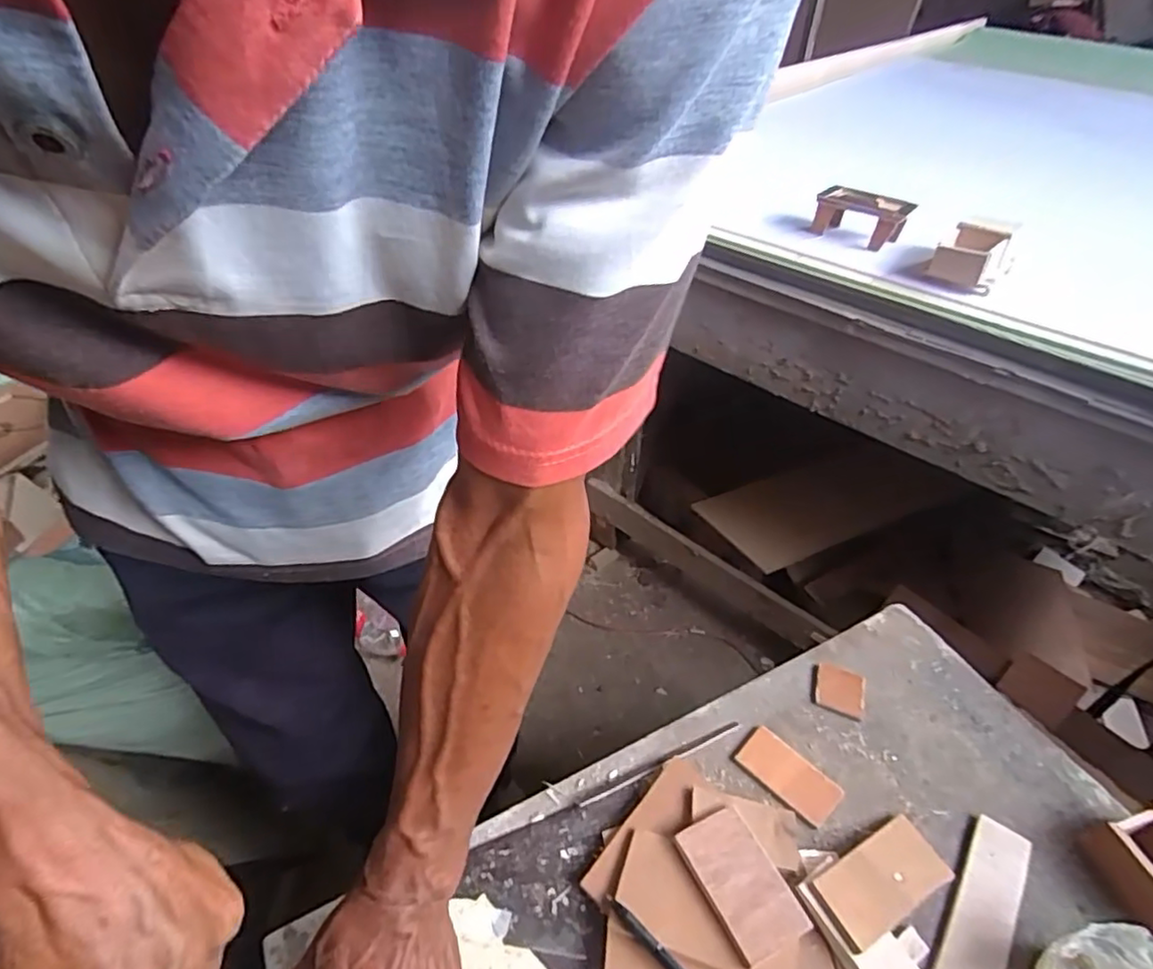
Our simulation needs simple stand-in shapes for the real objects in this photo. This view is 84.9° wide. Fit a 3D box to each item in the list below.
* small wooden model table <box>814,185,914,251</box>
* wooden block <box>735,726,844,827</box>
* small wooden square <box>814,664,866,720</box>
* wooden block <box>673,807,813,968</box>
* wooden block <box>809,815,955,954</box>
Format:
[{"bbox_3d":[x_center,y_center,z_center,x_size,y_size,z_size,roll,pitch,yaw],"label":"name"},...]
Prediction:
[{"bbox_3d":[0.369,-0.347,0.817,0.112,0.055,0.070,33,51,29],"label":"small wooden model table"},{"bbox_3d":[0.160,0.220,0.478,0.038,0.005,0.073,-34,53,-32],"label":"wooden block"},{"bbox_3d":[0.222,0.174,0.532,0.039,0.004,0.040,16,45,15],"label":"small wooden square"},{"bbox_3d":[0.103,0.253,0.403,0.048,0.010,0.081,-16,39,-22],"label":"wooden block"},{"bbox_3d":[0.202,0.261,0.417,0.112,0.007,0.043,-7,41,-33],"label":"wooden block"}]

